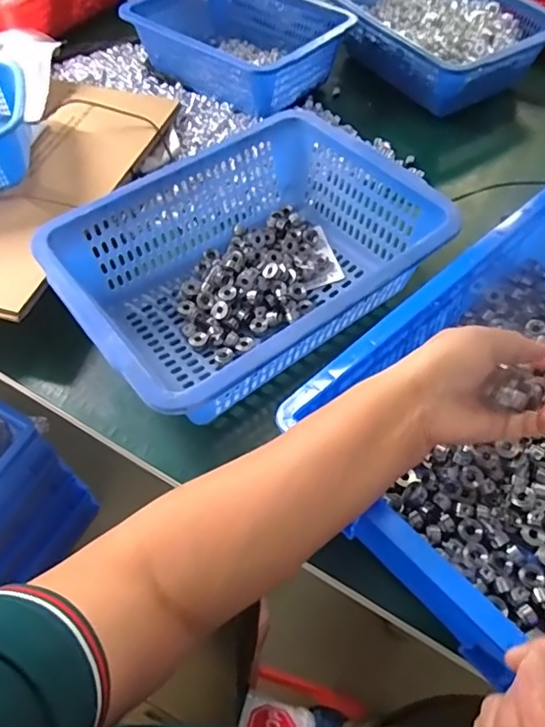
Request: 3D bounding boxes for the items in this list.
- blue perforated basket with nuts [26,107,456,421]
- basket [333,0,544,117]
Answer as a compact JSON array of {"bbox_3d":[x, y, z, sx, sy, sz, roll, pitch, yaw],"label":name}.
[{"bbox_3d":[-0.024,-0.100,0.557,0.350,0.119,0.261,-33,62,-18],"label":"blue perforated basket with nuts"},{"bbox_3d":[0.262,-0.520,0.836,0.237,0.089,0.302,-29,61,-16],"label":"basket"}]

